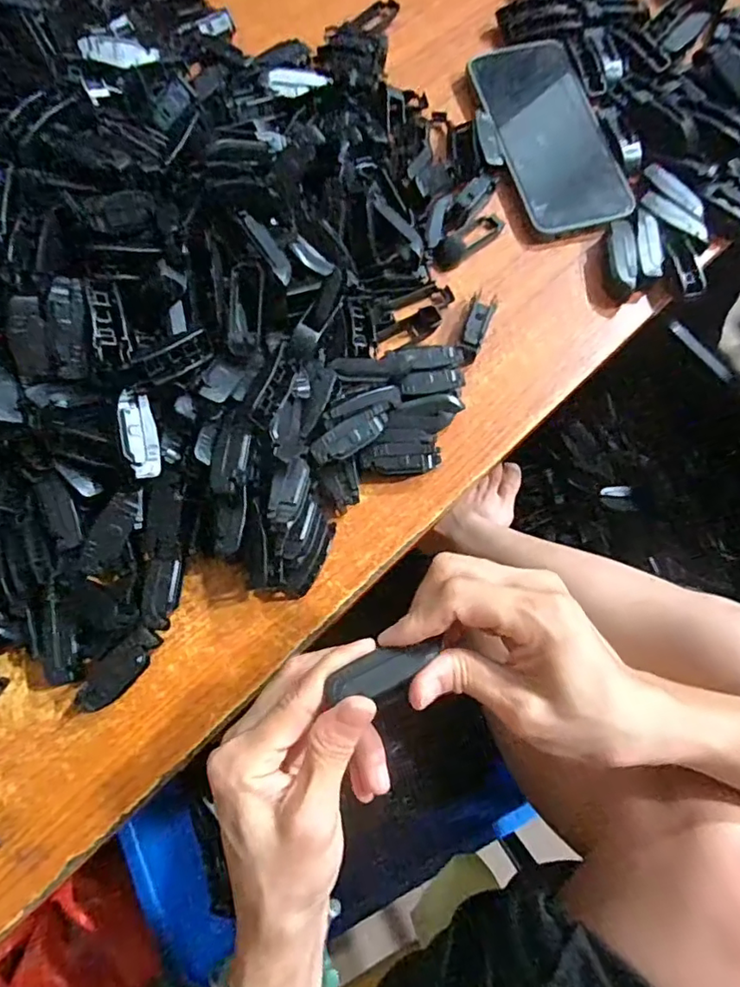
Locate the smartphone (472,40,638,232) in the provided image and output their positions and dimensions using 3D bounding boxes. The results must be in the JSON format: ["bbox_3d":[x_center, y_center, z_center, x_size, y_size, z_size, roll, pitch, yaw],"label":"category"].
[{"bbox_3d":[0.131,-0.262,0.395,0.077,0.012,0.153,-13,75,-5],"label":"smartphone"}]

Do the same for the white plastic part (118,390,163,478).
[{"bbox_3d":[-0.119,-0.030,0.286,0.016,0.012,0.045,-12,75,-5],"label":"white plastic part"}]

